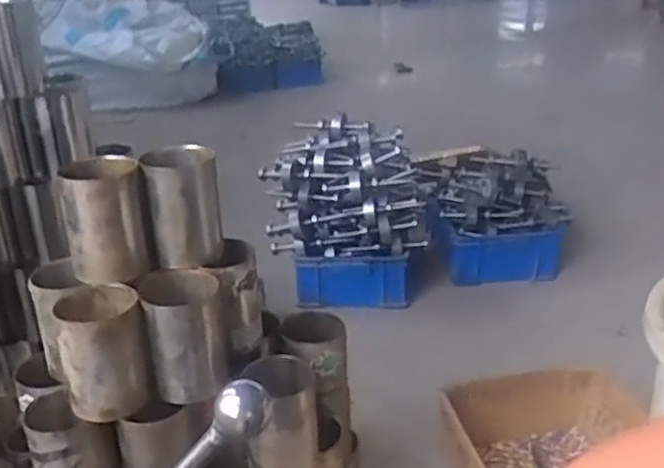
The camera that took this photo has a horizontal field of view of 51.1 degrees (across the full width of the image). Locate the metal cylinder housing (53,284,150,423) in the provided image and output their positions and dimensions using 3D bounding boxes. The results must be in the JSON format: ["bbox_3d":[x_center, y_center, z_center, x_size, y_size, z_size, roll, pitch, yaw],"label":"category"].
[{"bbox_3d":[-0.264,0.136,0.806,0.094,0.122,0.090,-10,25,-19],"label":"metal cylinder housing"}]

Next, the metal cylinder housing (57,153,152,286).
[{"bbox_3d":[-0.273,-0.019,0.838,0.095,0.130,0.082,-11,25,-19],"label":"metal cylinder housing"}]

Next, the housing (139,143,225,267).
[{"bbox_3d":[-0.178,-0.035,0.848,0.084,0.129,0.080,-4,24,-5],"label":"housing"}]

